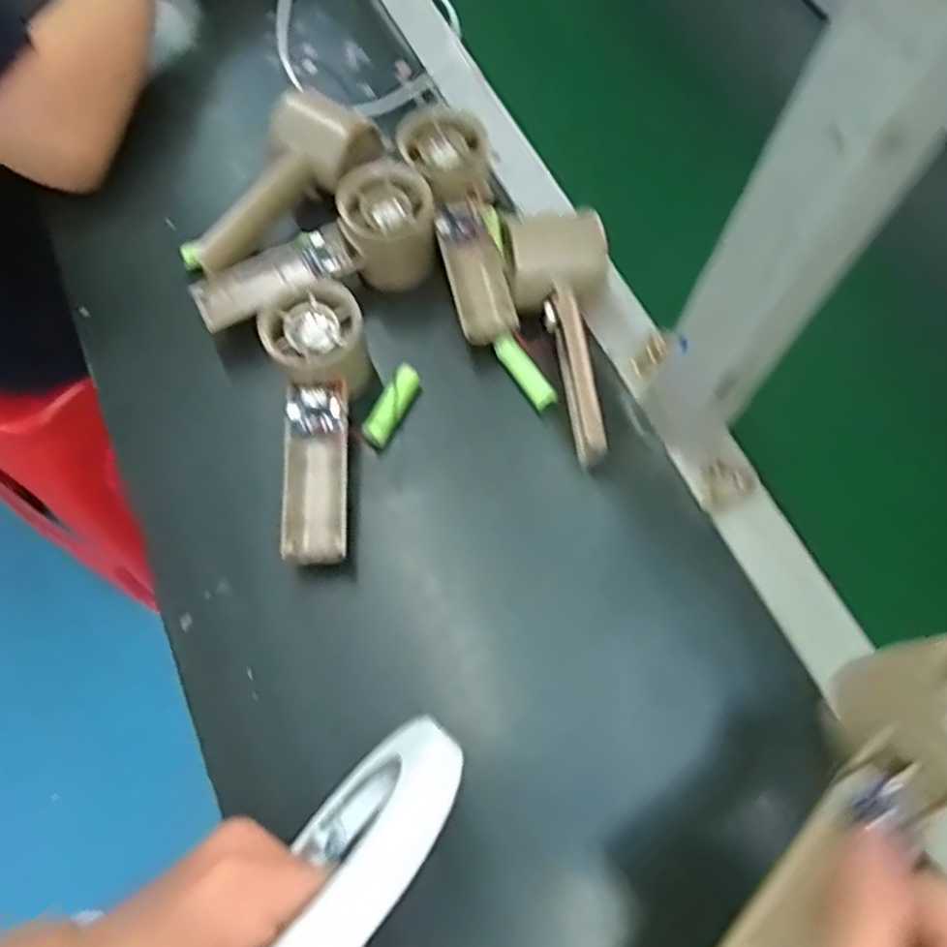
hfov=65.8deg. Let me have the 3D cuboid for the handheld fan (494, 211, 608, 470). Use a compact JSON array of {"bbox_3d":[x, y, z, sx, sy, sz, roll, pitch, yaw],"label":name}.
[{"bbox_3d":[0.054,-0.081,0.440,0.063,0.050,0.149,-6,86,-3],"label":"handheld fan"}]

